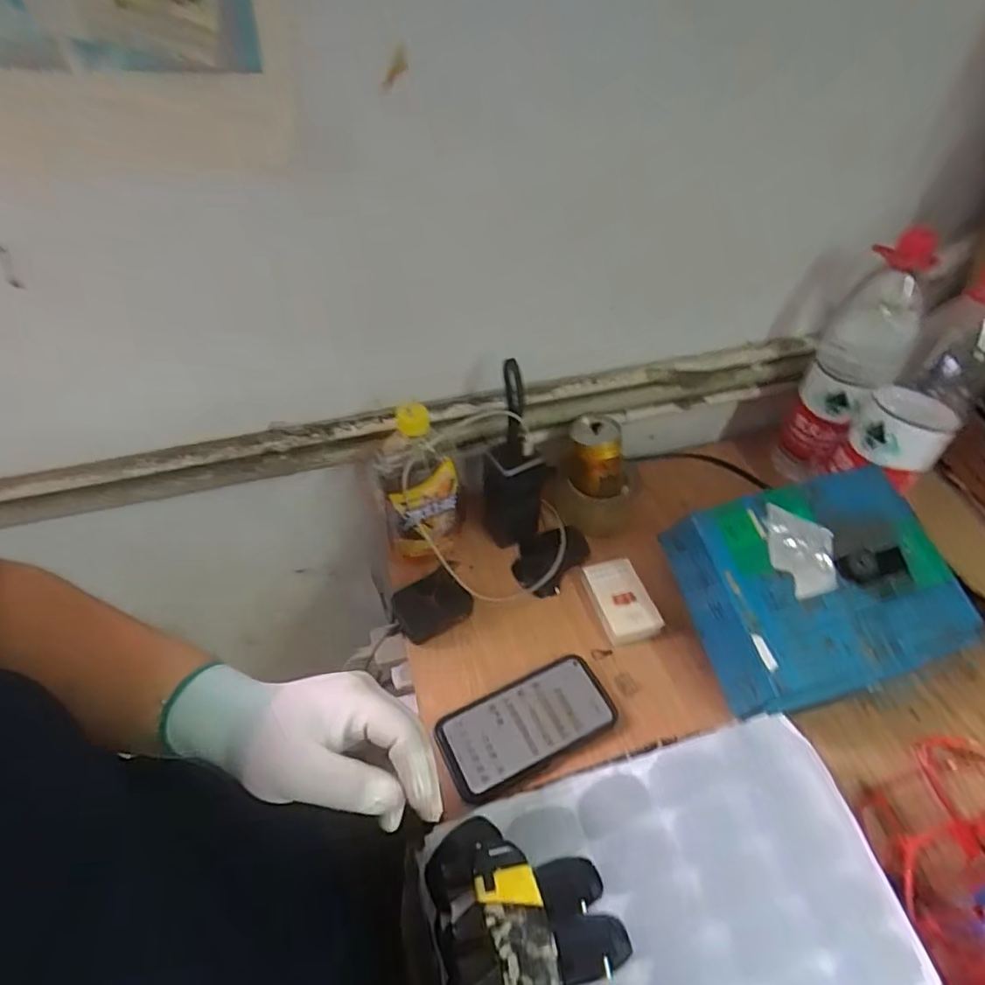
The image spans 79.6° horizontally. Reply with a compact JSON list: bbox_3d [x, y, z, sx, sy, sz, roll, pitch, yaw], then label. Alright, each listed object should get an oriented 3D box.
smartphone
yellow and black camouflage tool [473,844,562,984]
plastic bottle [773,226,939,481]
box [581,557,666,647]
[{"bbox_3d":[0.034,0.218,0.555,0.161,0.009,0.083,-20,51,-19],"label":"smartphone"},{"bbox_3d":[0.024,0.295,0.349,0.038,0.022,0.151,-12,49,-12],"label":"yellow and black camouflage tool"},{"bbox_3d":[0.418,-0.145,0.693,0.084,0.288,0.088,29,53,22],"label":"plastic bottle"},{"bbox_3d":[0.138,0.115,0.642,0.057,0.027,0.094,-11,49,-12],"label":"box"}]

